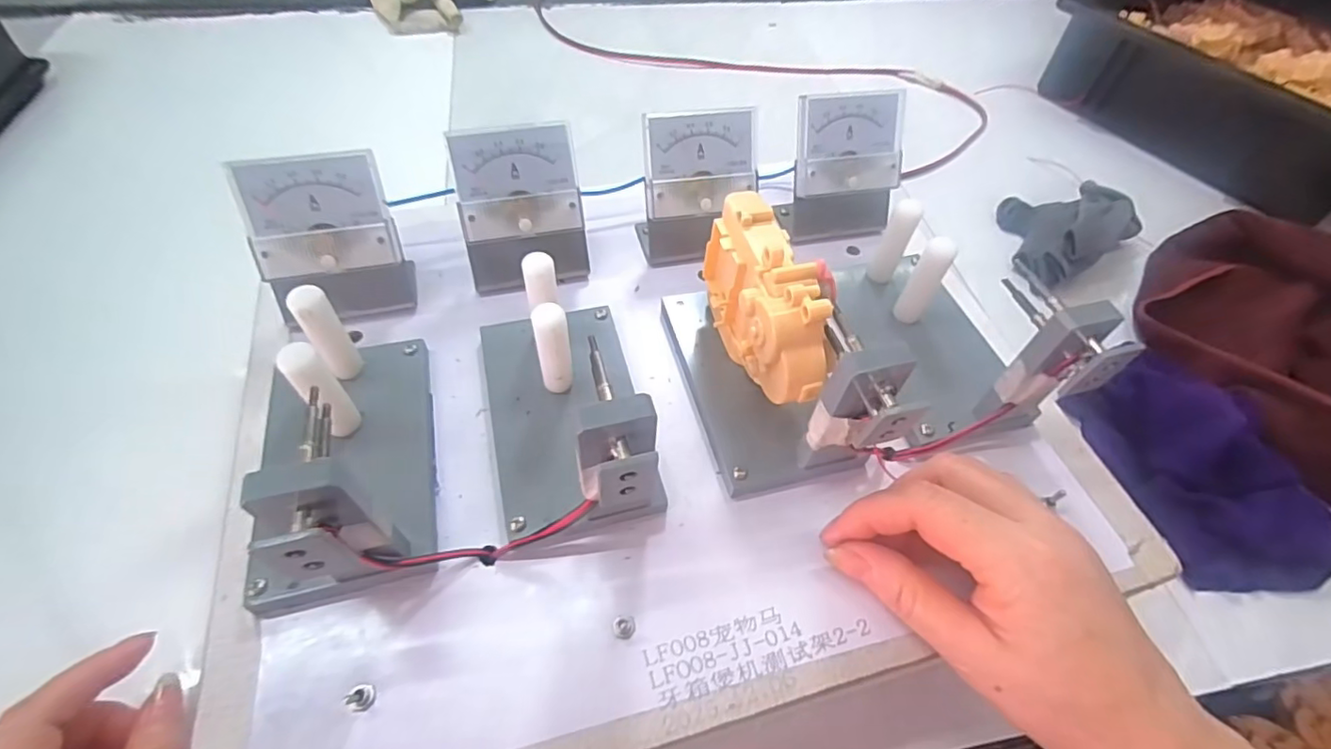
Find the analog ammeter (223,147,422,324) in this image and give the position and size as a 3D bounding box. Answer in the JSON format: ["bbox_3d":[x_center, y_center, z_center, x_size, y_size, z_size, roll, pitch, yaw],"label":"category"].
[{"bbox_3d":[-0.166,-0.065,0.293,0.063,0.074,0.037,-11,55,-11],"label":"analog ammeter"}]

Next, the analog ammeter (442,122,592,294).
[{"bbox_3d":[-0.079,-0.087,0.319,0.067,0.072,0.044,-9,55,-10],"label":"analog ammeter"}]

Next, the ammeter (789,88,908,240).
[{"bbox_3d":[0.109,-0.124,0.357,0.066,0.072,0.041,-11,56,-11],"label":"ammeter"}]

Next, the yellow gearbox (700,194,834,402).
[{"bbox_3d":[0.046,-0.035,0.260,0.049,0.041,0.096,-2,54,-5],"label":"yellow gearbox"}]

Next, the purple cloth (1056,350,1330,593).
[{"bbox_3d":[0.332,0.055,0.352,0.132,0.045,0.135,-1,55,-4],"label":"purple cloth"}]

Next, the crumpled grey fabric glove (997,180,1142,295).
[{"bbox_3d":[0.317,-0.122,0.479,0.122,0.048,0.088,-32,63,-22],"label":"crumpled grey fabric glove"}]

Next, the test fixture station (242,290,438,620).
[{"bbox_3d":[-0.133,0.020,0.234,0.073,0.075,0.125,-4,54,-6],"label":"test fixture station"}]

